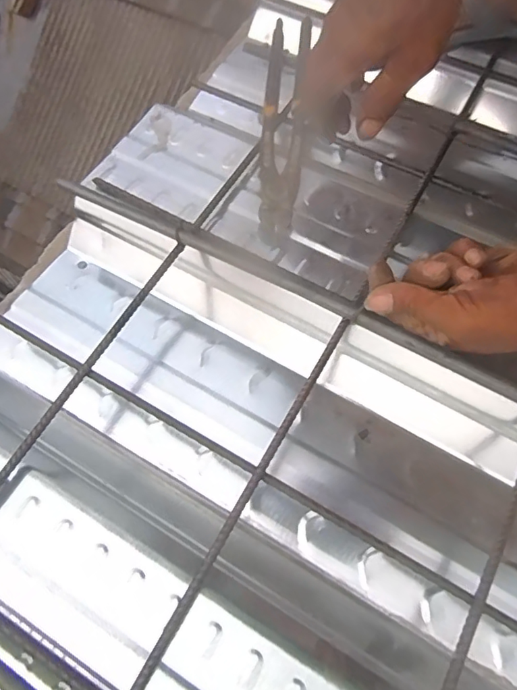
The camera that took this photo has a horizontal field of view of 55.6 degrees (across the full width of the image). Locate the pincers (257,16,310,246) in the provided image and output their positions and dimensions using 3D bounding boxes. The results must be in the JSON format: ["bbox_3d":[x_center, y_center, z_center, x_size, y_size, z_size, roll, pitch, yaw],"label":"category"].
[{"bbox_3d":[0.023,-0.199,0.440,0.038,0.024,0.230,2,72,2],"label":"pincers"}]

